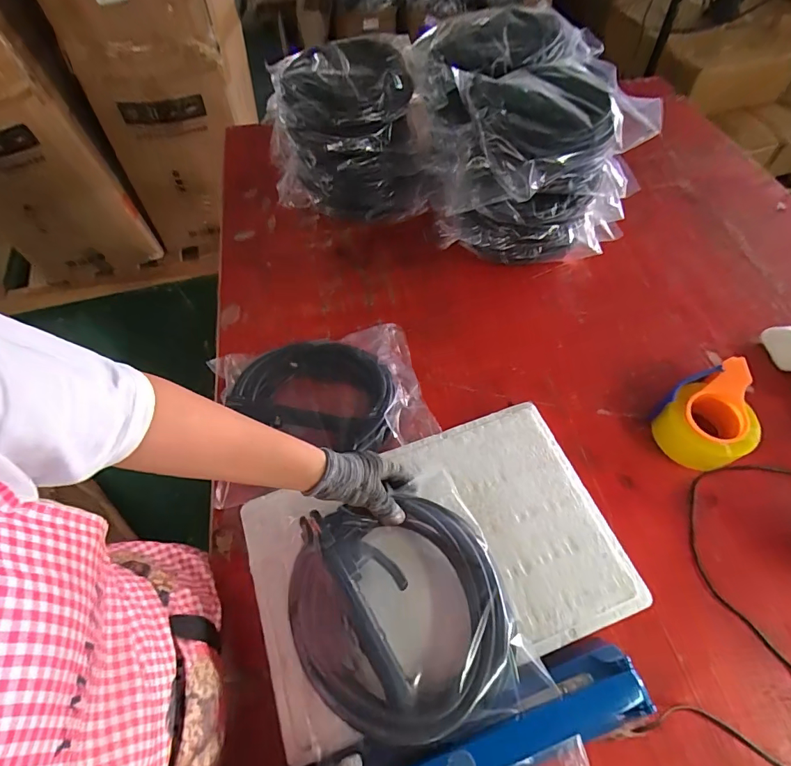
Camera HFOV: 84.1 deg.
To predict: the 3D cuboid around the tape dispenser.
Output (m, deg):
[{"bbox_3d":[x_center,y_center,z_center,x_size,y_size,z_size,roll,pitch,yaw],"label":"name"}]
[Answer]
[{"bbox_3d":[0.465,0.052,0.643,0.154,0.075,0.124,-23,61,-11],"label":"tape dispenser"}]

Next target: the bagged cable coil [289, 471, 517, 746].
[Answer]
[{"bbox_3d":[0.004,0.233,0.462,0.210,0.065,0.222,-1,59,2],"label":"bagged cable coil"}]

